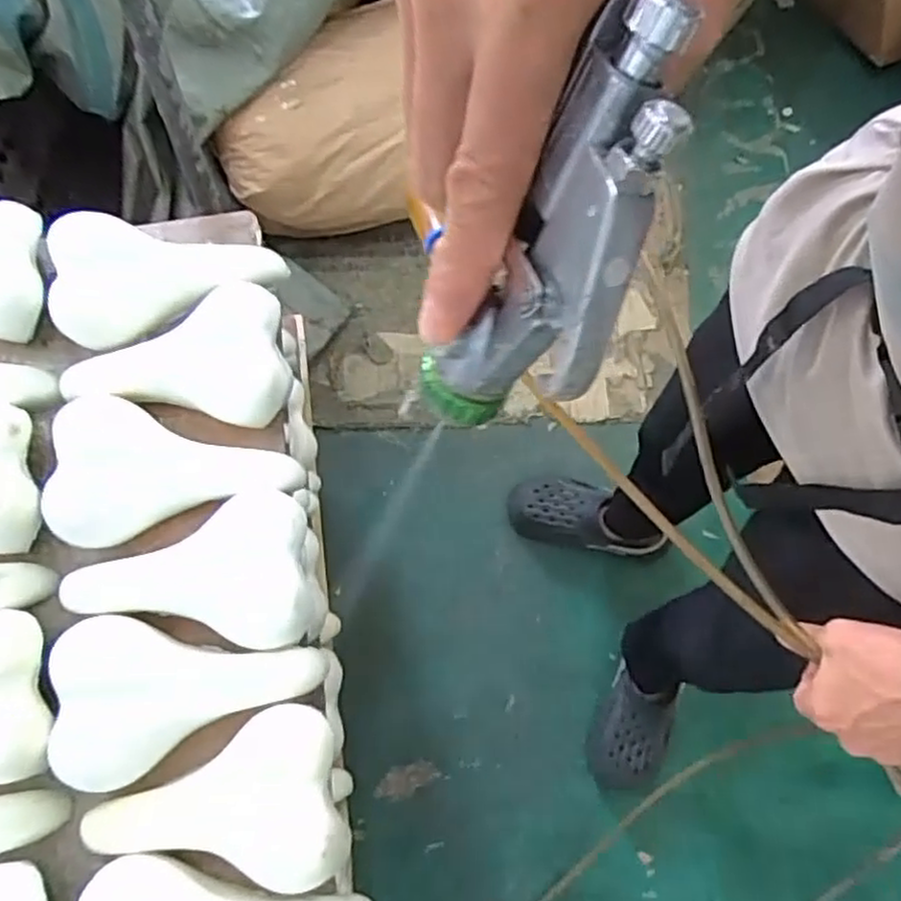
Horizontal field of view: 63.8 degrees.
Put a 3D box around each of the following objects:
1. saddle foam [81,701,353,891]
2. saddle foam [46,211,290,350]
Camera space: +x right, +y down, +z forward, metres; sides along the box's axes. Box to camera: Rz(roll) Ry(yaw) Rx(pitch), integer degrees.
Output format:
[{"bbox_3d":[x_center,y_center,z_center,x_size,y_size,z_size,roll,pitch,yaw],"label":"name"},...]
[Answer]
[{"bbox_3d":[-0.230,0.347,0.692,0.254,0.048,0.162,-12,76,-3],"label":"saddle foam"},{"bbox_3d":[-0.338,-0.210,0.865,0.267,0.047,0.157,-4,76,-1],"label":"saddle foam"}]

